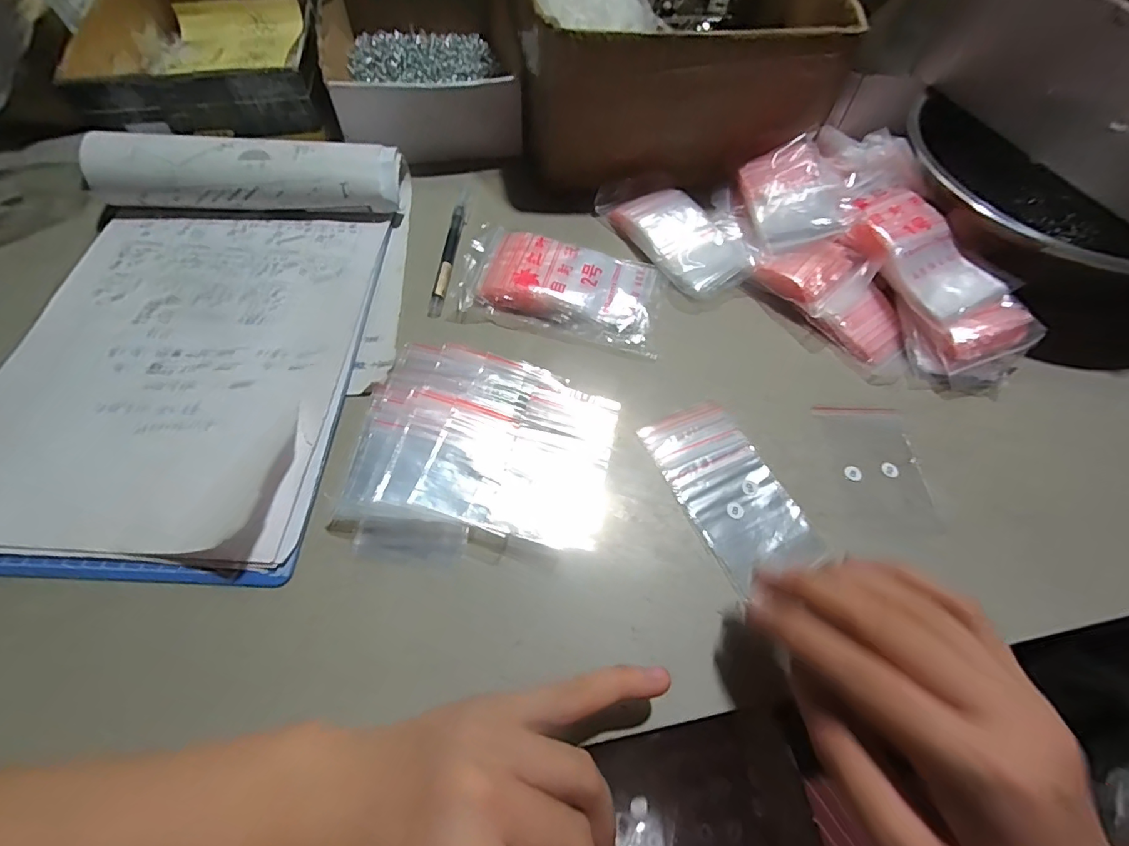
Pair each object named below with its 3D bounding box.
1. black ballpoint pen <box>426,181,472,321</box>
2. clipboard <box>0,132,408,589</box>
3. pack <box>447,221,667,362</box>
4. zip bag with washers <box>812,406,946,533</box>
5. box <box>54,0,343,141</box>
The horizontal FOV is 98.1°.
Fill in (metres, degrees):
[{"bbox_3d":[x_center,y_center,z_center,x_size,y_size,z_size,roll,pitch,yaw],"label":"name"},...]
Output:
[{"bbox_3d":[-0.089,-0.144,0.395,0.012,0.011,0.149,6,60,1],"label":"black ballpoint pen"},{"bbox_3d":[-0.247,-0.069,0.319,0.240,0.035,0.322,4,60,-1],"label":"clipboard"},{"bbox_3d":[-0.002,-0.104,0.364,0.150,0.016,0.093,10,60,3],"label":"pack"},{"bbox_3d":[0.198,0.027,0.312,0.053,0.004,0.084,-4,64,1],"label":"zip bag with washers"},{"bbox_3d":[-0.318,-0.350,0.452,0.191,0.060,0.252,-12,61,-9],"label":"box"}]

